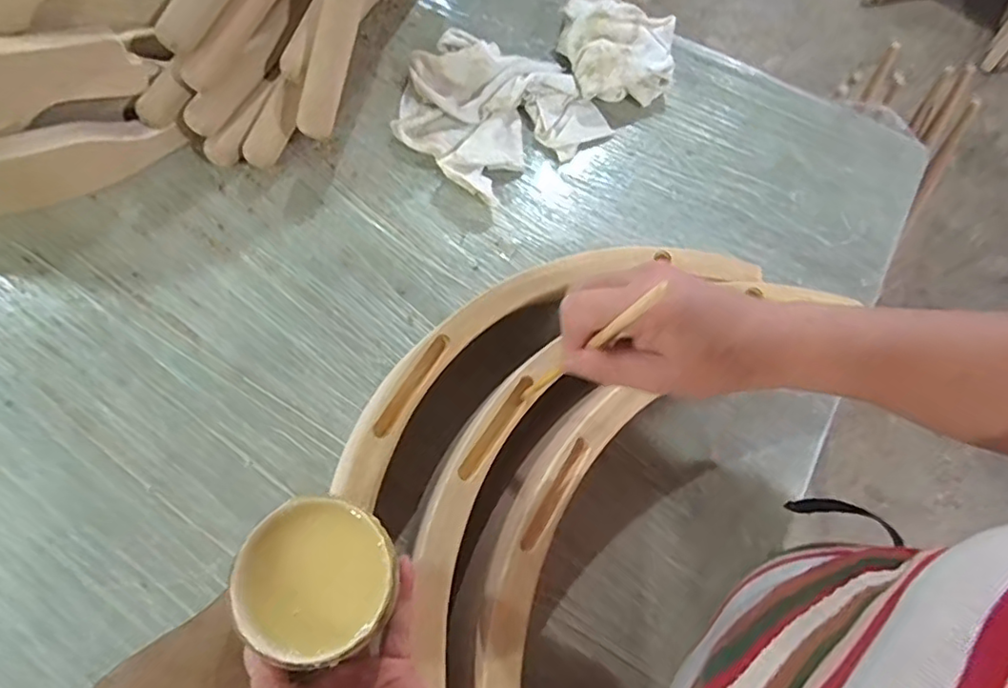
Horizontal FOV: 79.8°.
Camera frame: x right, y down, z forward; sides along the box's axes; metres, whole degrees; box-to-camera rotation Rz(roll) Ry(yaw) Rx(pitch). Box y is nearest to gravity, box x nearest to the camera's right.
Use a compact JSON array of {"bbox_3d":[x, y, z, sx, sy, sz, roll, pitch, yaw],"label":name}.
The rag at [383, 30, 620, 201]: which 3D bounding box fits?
[{"bbox_3d":[-0.015,-0.244,0.624,0.183,0.047,0.171,43,72,14],"label":"rag"}]

